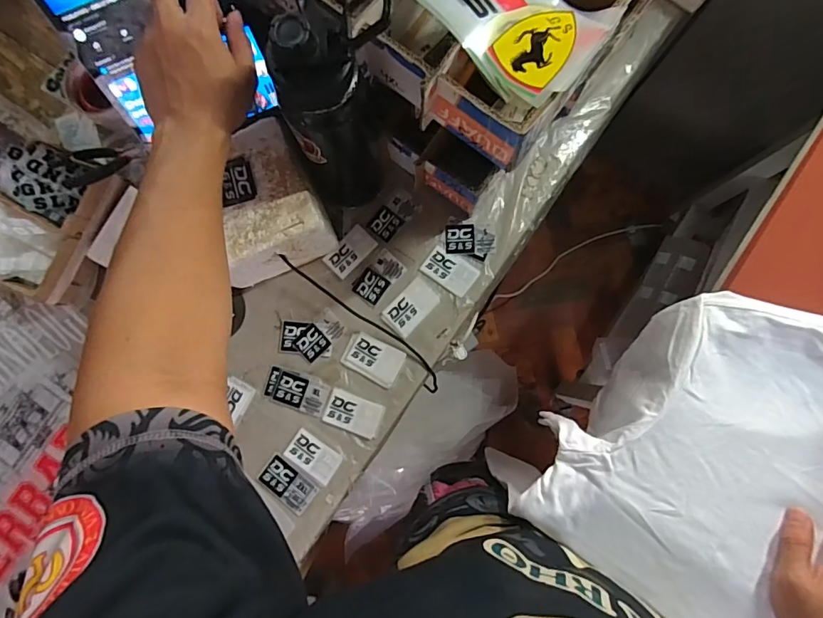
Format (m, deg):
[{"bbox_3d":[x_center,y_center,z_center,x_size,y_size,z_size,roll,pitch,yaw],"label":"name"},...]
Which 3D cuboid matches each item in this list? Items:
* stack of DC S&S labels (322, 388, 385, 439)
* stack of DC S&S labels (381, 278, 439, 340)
[{"bbox_3d":[-0.071,0.128,0.571,0.069,0.004,0.042,18,84,4],"label":"stack of DC S&S labels"},{"bbox_3d":[0.000,-0.004,0.581,0.043,0.004,0.070,42,86,6],"label":"stack of DC S&S labels"}]

